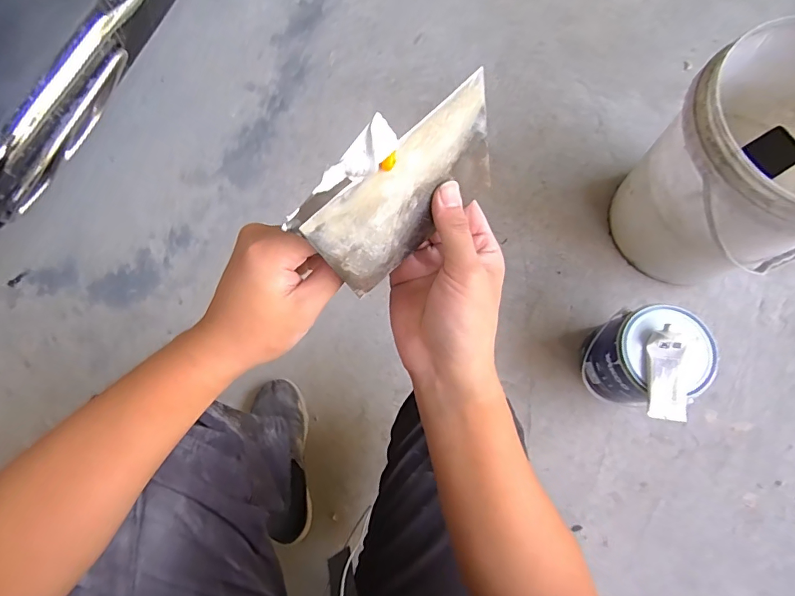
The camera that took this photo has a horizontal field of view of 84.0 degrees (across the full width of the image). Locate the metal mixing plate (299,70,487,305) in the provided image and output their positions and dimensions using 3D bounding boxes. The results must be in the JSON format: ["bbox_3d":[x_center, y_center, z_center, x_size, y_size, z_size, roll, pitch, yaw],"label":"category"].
[{"bbox_3d":[0.010,-0.063,0.272,0.132,0.071,0.005,-43,50,-5],"label":"metal mixing plate"}]

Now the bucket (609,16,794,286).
[{"bbox_3d":[0.552,-0.196,0.719,0.311,0.332,0.280,-38,78,-8],"label":"bucket"}]

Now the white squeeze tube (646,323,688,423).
[{"bbox_3d":[0.398,0.110,0.648,0.054,0.017,0.133,6,75,3],"label":"white squeeze tube"}]

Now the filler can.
[{"bbox_3d":[0.402,0.099,0.730,0.144,0.166,0.136,0,75,-1],"label":"filler can"}]

